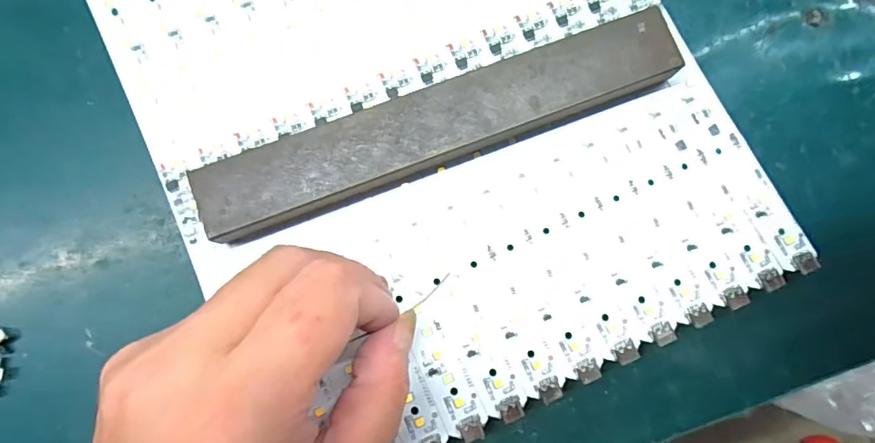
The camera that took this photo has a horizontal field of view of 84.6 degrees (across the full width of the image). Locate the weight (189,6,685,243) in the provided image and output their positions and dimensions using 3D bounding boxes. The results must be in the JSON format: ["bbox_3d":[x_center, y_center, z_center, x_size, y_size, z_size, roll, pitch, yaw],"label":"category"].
[{"bbox_3d":[0.003,-0.040,0.207,0.205,0.019,0.031,-21,85,-5],"label":"weight"}]

